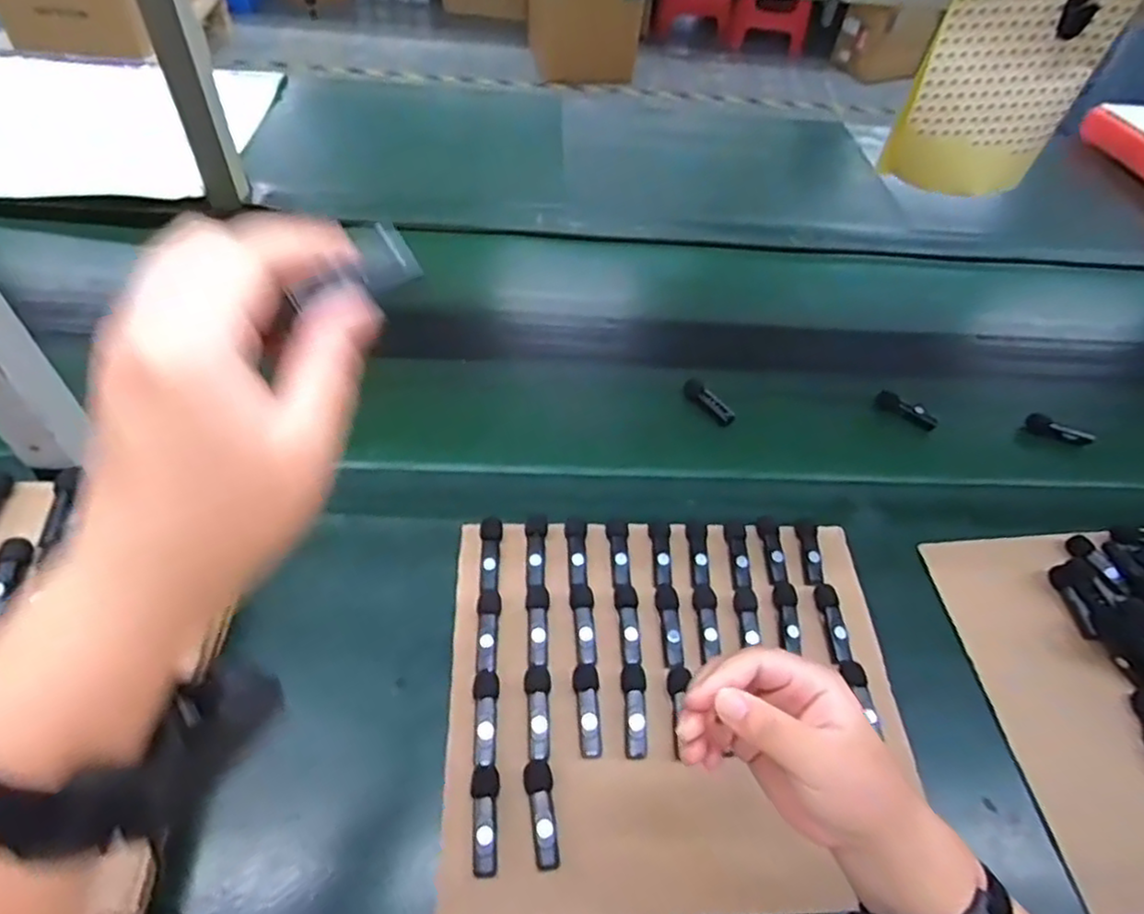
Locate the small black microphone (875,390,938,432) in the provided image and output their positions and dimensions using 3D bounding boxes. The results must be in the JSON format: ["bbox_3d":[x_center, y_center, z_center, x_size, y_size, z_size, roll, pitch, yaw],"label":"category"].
[{"bbox_3d":[0.373,-0.054,0.750,0.068,0.014,0.024,28,53,16],"label":"small black microphone"}]

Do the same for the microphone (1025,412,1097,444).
[{"bbox_3d":[0.537,-0.030,0.743,0.065,0.023,0.017,26,51,32],"label":"microphone"}]

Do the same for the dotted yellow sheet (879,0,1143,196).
[{"bbox_3d":[0.245,-0.213,0.390,0.098,0.119,0.022,1,50,-6],"label":"dotted yellow sheet"}]

